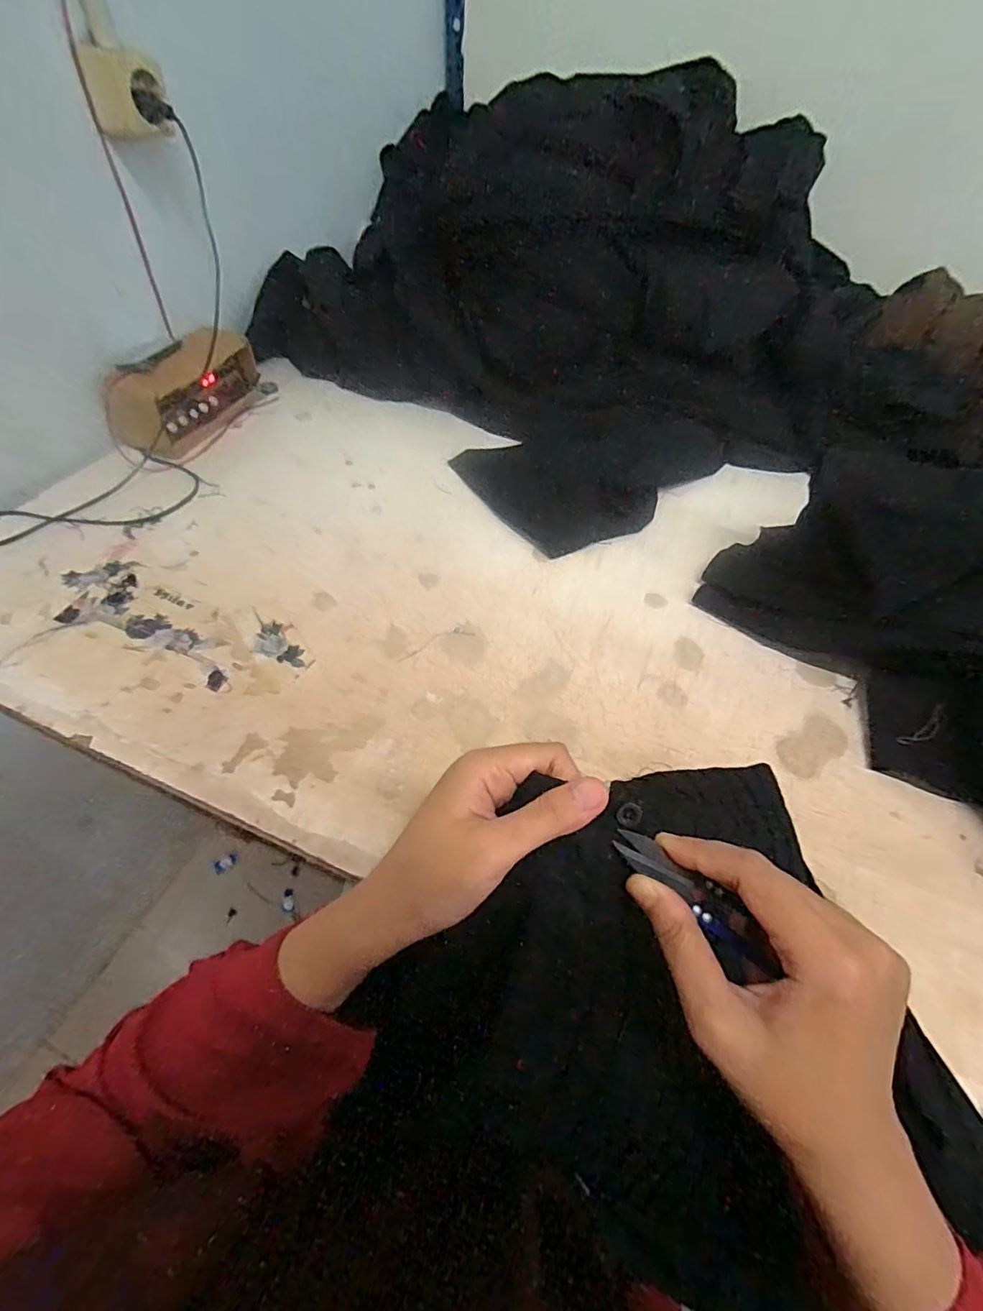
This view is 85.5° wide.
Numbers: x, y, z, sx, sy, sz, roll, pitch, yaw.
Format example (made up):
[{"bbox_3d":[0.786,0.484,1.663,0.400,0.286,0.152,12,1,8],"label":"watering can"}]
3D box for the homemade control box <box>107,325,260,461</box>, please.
[{"bbox_3d":[-0.368,-0.331,0.662,0.061,0.094,0.207,19,54,11],"label":"homemade control box"}]

